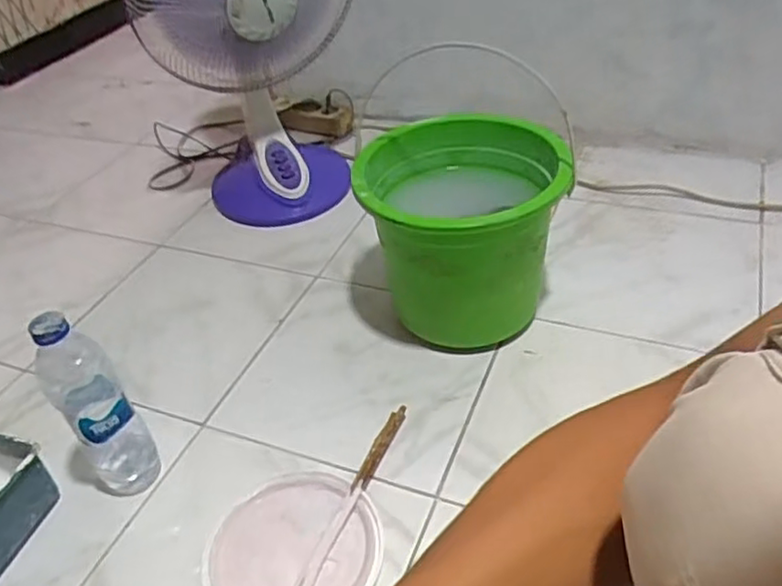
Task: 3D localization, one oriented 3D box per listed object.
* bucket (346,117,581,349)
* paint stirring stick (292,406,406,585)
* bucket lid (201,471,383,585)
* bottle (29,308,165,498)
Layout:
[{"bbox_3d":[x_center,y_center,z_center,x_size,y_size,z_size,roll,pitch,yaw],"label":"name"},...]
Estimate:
[{"bbox_3d":[0.089,-0.066,0.842,0.230,0.232,0.253,-3,38,4],"label":"bucket"},{"bbox_3d":[-0.044,0.215,0.688,0.017,0.016,0.259,13,42,23],"label":"paint stirring stick"},{"bbox_3d":[-0.097,0.253,0.658,0.169,0.022,0.171,-4,38,3],"label":"bucket lid"},{"bbox_3d":[-0.301,0.116,0.683,0.062,0.239,0.062,-23,41,-20],"label":"bottle"}]

